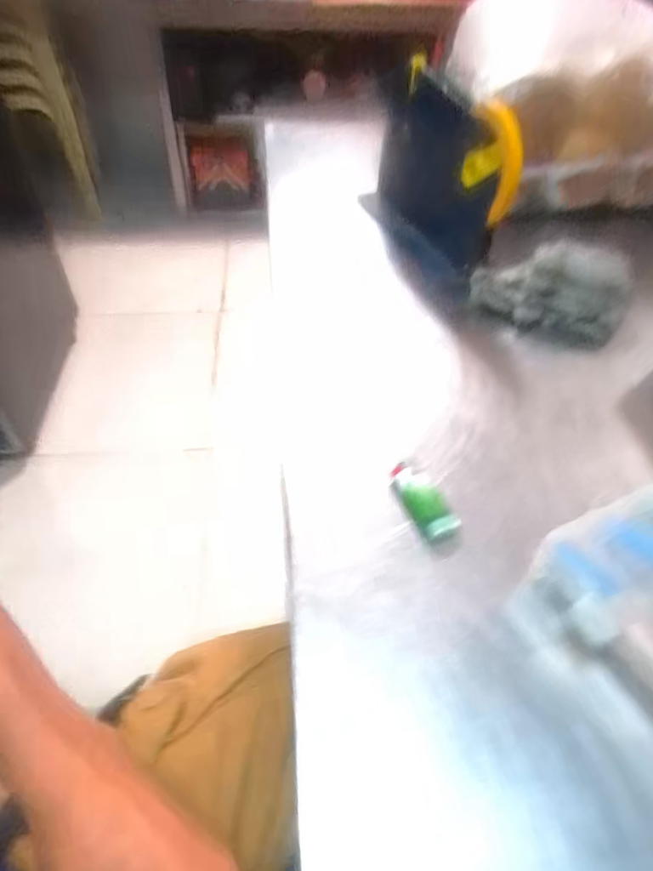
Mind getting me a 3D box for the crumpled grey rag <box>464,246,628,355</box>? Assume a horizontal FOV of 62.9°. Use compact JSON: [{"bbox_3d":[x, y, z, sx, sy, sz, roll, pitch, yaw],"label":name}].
[{"bbox_3d":[0.201,-0.130,0.479,0.135,0.056,0.084,9,47,6],"label":"crumpled grey rag"}]

